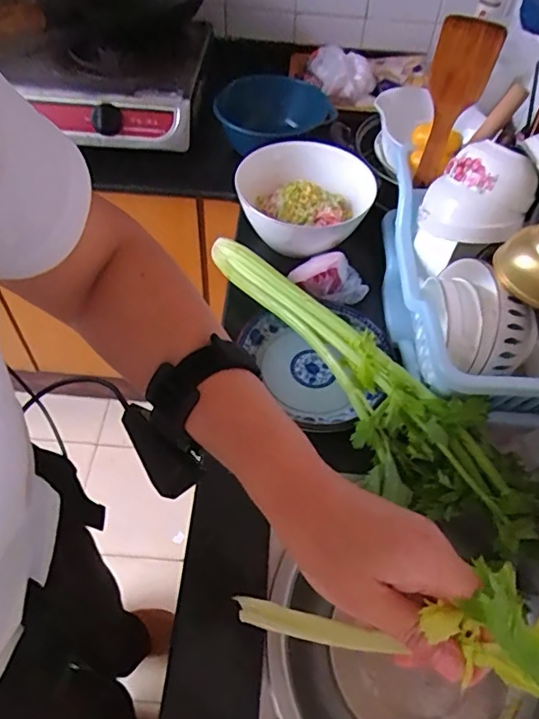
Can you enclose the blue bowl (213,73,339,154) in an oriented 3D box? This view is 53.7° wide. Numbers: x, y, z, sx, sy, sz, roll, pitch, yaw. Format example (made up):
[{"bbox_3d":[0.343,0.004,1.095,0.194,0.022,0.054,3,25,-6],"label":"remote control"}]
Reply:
[{"bbox_3d":[0.008,-0.462,1.005,0.211,0.061,0.220,1,55,-2],"label":"blue bowl"}]

